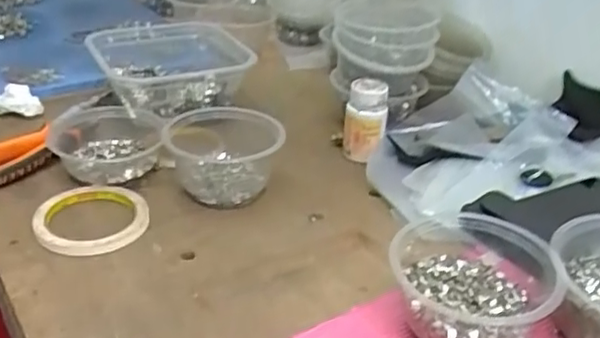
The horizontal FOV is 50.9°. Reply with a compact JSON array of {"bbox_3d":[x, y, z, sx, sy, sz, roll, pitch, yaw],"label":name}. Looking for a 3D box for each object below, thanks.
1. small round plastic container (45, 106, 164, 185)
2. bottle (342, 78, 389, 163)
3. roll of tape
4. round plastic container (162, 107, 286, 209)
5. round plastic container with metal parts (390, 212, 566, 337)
[{"bbox_3d":[-0.200,-0.026,0.658,0.112,0.046,0.121,1,31,-1],"label":"small round plastic container"},{"bbox_3d":[0.071,-0.053,0.689,0.045,0.080,0.049,5,31,2],"label":"bottle"},{"bbox_3d":[-0.186,0.044,0.569,0.094,0.017,0.095,-1,31,-8],"label":"roll of tape"},{"bbox_3d":[-0.077,-0.019,0.635,0.113,0.060,0.122,-3,32,-11],"label":"round plastic container"},{"bbox_3d":[0.122,0.086,0.456,0.107,0.065,0.102,3,31,-2],"label":"round plastic container with metal parts"}]

